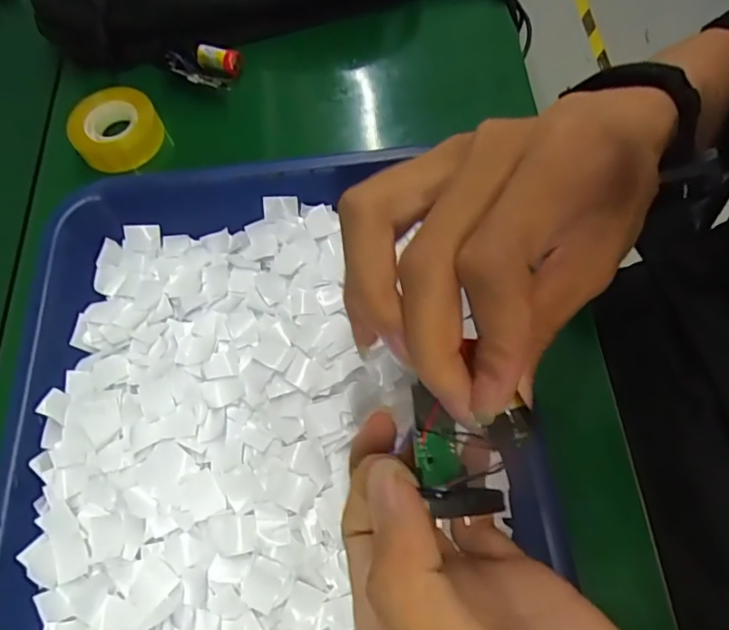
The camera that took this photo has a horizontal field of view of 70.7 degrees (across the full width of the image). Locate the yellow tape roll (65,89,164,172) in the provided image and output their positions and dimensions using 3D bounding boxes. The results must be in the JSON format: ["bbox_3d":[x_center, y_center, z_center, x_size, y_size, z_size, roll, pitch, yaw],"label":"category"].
[{"bbox_3d":[-0.167,-0.126,0.346,0.053,0.025,0.050,0,66,0],"label":"yellow tape roll"}]

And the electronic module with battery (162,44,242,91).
[{"bbox_3d":[-0.114,-0.177,0.365,0.044,0.020,0.031,16,67,7],"label":"electronic module with battery"}]

